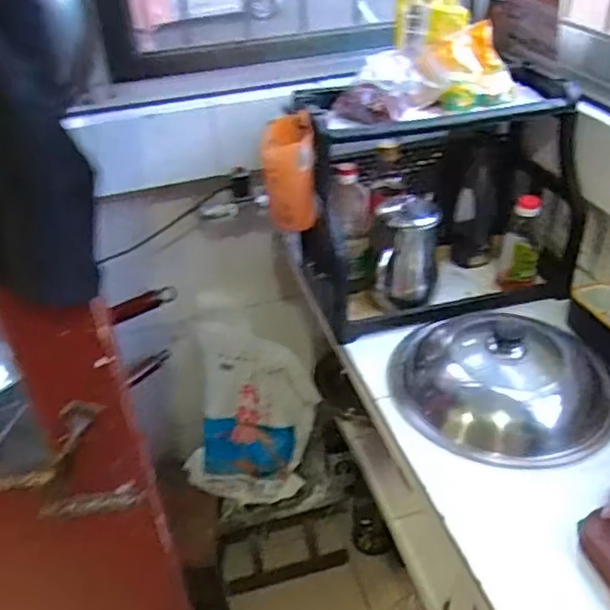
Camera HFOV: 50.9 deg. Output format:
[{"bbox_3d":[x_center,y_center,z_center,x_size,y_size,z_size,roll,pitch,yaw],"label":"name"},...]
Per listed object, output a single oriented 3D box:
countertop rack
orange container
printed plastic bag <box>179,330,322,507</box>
[{"bbox_3d":[0.219,-0.174,1.045,0.434,0.334,0.229,-11,37,-10],"label":"countertop rack"},{"bbox_3d":[-0.024,-0.201,0.959,0.068,0.163,0.084,-8,36,-6],"label":"orange container"},{"bbox_3d":[-0.116,0.252,1.464,0.269,0.383,0.082,9,6,-8],"label":"printed plastic bag"}]

